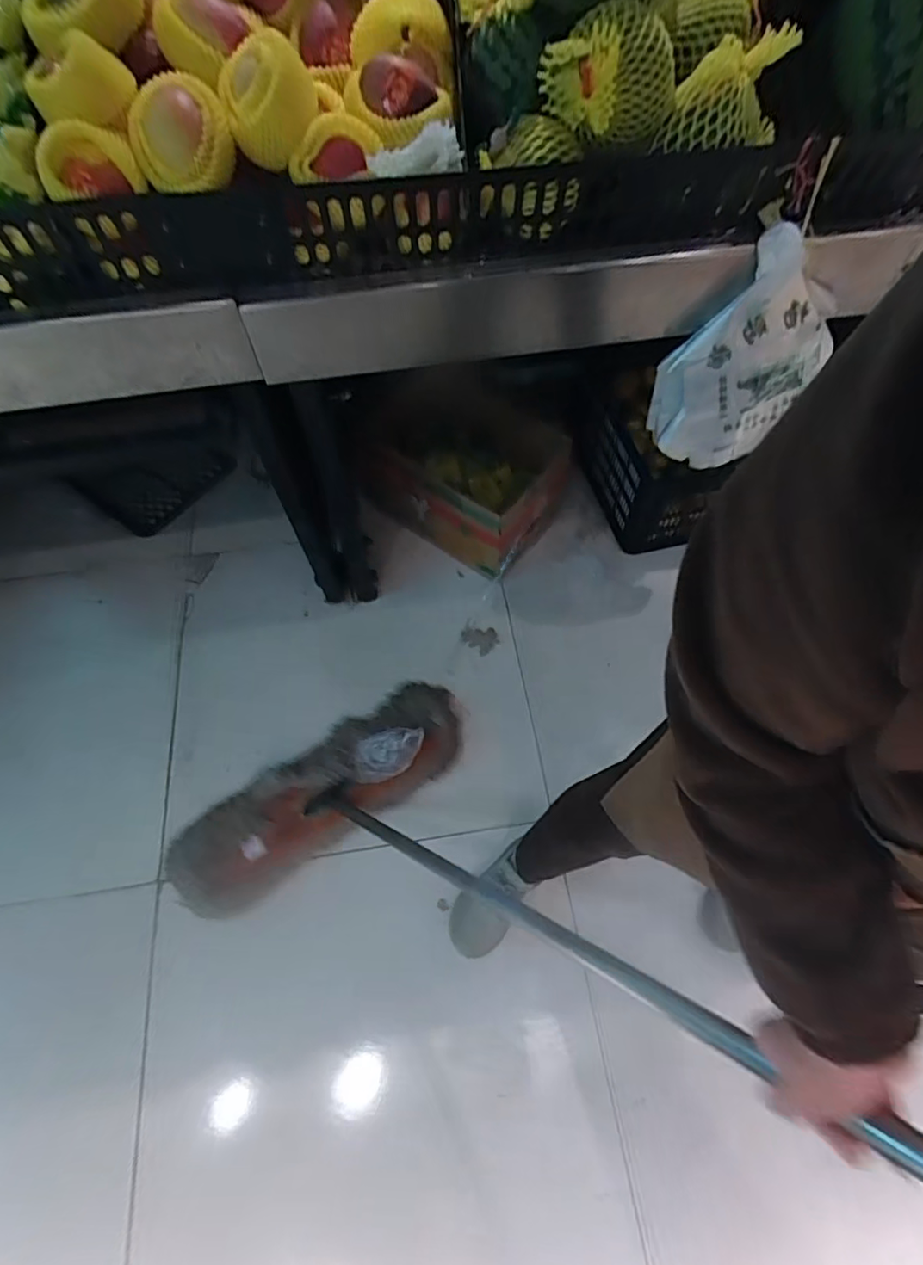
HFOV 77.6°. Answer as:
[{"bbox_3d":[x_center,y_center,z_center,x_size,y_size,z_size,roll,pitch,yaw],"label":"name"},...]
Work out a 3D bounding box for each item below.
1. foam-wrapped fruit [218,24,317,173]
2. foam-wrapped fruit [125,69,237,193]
[{"bbox_3d":[-0.216,-0.600,0.647,0.101,0.106,0.084,-13,64,-4],"label":"foam-wrapped fruit"},{"bbox_3d":[-0.305,-0.538,0.620,0.103,0.073,0.101,-22,64,-8],"label":"foam-wrapped fruit"}]

